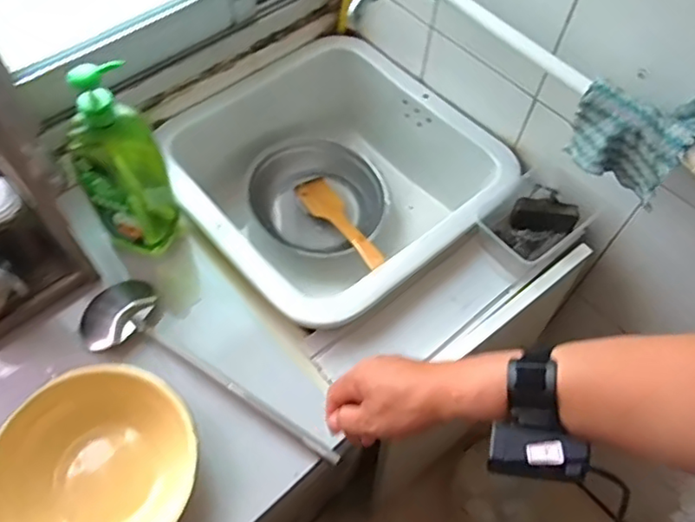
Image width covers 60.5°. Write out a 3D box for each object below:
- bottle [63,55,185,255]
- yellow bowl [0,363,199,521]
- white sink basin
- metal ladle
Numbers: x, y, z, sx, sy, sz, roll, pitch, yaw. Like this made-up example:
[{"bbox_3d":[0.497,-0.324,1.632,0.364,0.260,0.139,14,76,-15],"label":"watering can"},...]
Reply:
[{"bbox_3d":[-0.281,-0.116,0.747,0.101,0.293,0.071,-29,64,-19],"label":"bottle"},{"bbox_3d":[-0.279,0.240,0.676,0.204,0.107,0.217,1,59,-2],"label":"yellow bowl"},{"bbox_3d":[-0.028,-0.113,1.005,0.457,0.245,0.464,-39,68,-23],"label":"white sink basin"},{"bbox_3d":[-0.189,0.150,0.773,0.403,0.061,0.101,32,63,16],"label":"metal ladle"}]

